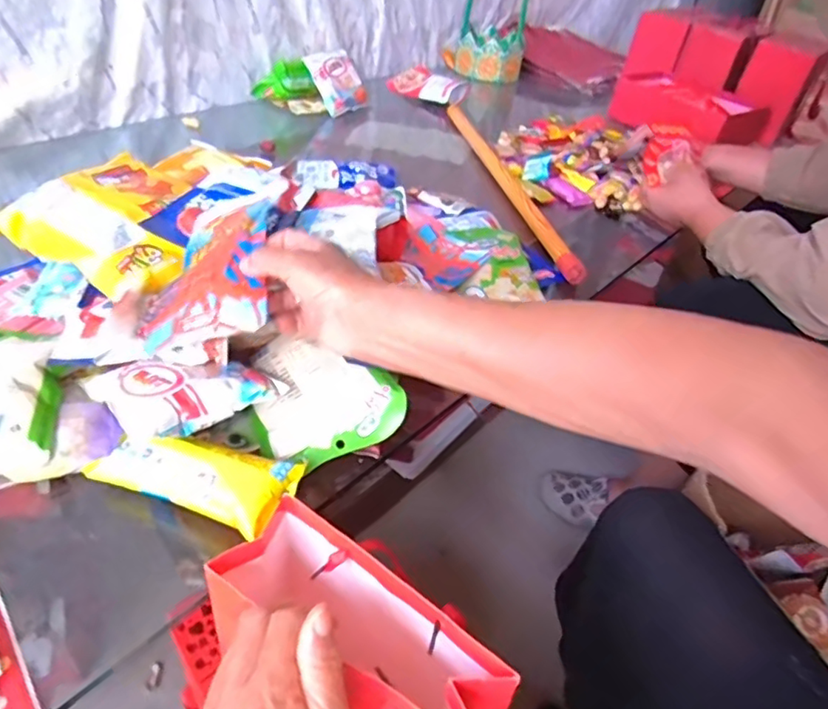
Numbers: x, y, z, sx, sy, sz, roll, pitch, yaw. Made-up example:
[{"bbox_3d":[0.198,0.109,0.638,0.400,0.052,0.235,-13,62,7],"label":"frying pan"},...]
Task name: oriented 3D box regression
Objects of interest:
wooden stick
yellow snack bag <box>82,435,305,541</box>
[{"bbox_3d":[0.145,-0.303,0.968,0.023,0.024,0.628,-3,41,-13],"label":"wooden stick"},{"bbox_3d":[-0.163,0.087,0.427,0.148,0.032,0.054,15,40,8],"label":"yellow snack bag"}]

